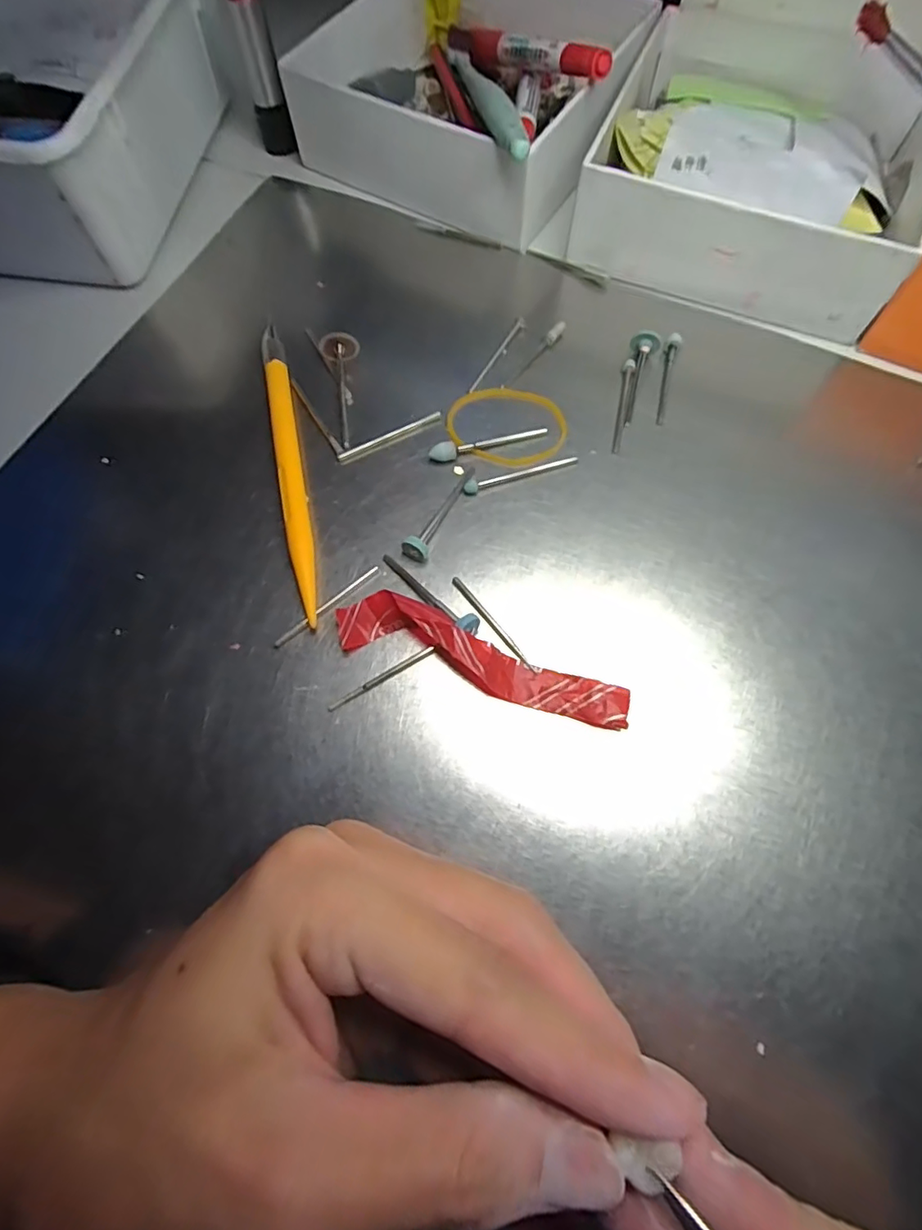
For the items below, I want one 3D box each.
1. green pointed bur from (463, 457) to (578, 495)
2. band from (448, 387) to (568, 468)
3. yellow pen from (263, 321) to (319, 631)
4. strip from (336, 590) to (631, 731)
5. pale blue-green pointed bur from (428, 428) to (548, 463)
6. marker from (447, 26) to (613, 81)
[{"bbox_3d":[0.022,-0.053,0.208,0.044,0.004,0.005,-17,70,-6],"label":"green pointed bur"},{"bbox_3d":[0.018,-0.075,0.216,0.046,0.004,0.035,19,70,8],"label":"band"},{"bbox_3d":[-0.065,-0.058,0.209,0.008,0.008,0.134,-12,69,-4],"label":"yellow pen"},{"bbox_3d":[0.006,0.013,0.177,0.096,0.014,0.020,17,70,8],"label":"strip"},{"bbox_3d":[0.011,-0.066,0.212,0.047,0.007,0.006,-18,70,-6],"label":"pale blue-green pointed bur"},{"bbox_3d":[0.028,-0.270,0.266,0.015,0.014,0.129,-24,53,-8],"label":"marker"}]

